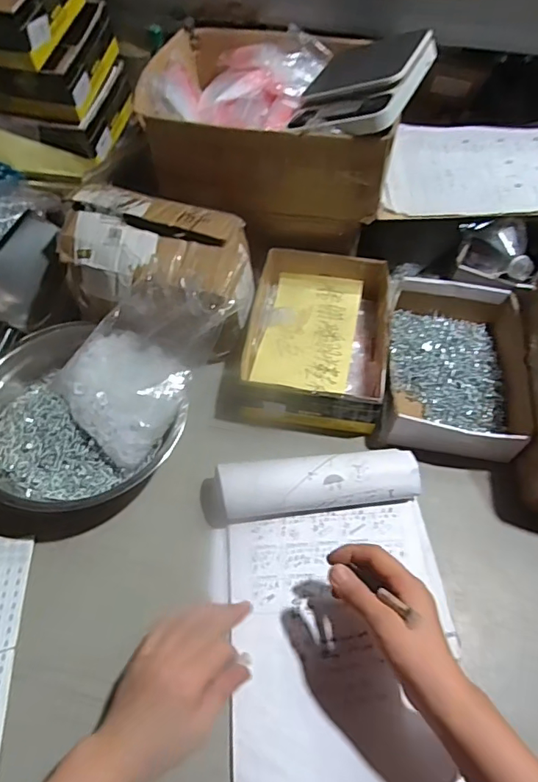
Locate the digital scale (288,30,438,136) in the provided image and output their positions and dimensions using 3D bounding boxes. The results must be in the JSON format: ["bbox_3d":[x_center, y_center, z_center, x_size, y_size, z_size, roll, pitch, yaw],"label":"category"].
[{"bbox_3d":[0.112,-0.375,0.638,0.146,0.035,0.178,9,59,32],"label":"digital scale"}]

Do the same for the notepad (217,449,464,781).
[{"bbox_3d":[0.073,0.216,0.504,0.228,0.060,0.318,-4,55,-5],"label":"notepad"}]

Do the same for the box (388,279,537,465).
[{"bbox_3d":[0.246,-0.037,0.687,0.172,0.060,0.269,8,55,4],"label":"box"}]

